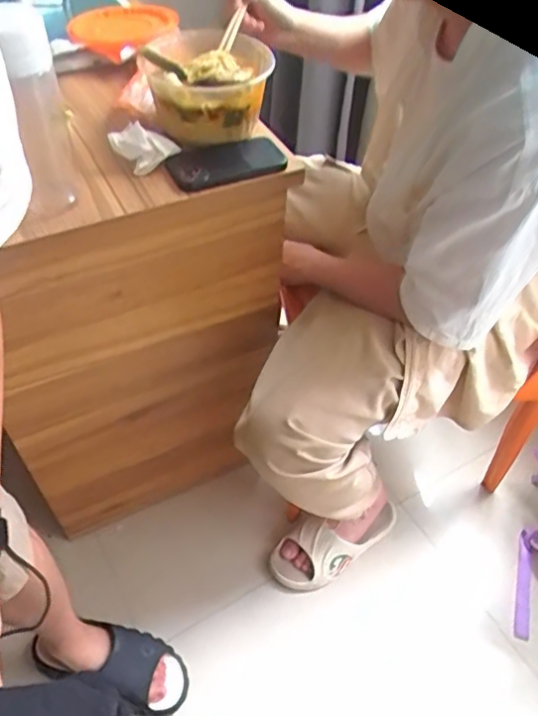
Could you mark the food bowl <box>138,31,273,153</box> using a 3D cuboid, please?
[{"bbox_3d":[-0.075,-0.366,0.775,0.160,0.085,0.160,2,50,-2],"label":"food bowl"}]

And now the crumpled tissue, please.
[{"bbox_3d":[-0.160,-0.274,0.739,0.062,0.042,0.061,-35,59,-28],"label":"crumpled tissue"}]

